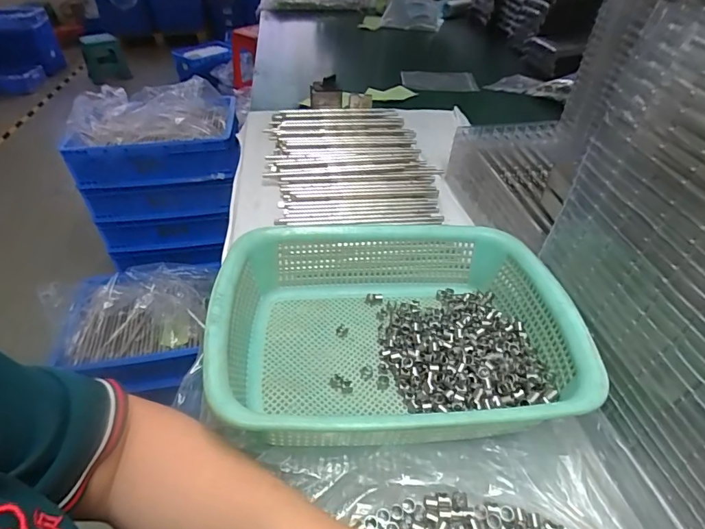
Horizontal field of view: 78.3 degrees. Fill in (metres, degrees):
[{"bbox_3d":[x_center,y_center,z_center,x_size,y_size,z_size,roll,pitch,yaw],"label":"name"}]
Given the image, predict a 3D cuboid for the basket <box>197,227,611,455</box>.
[{"bbox_3d":[0.039,0.052,0.383,0.296,0.086,0.223,-4,41,-2],"label":"basket"}]

